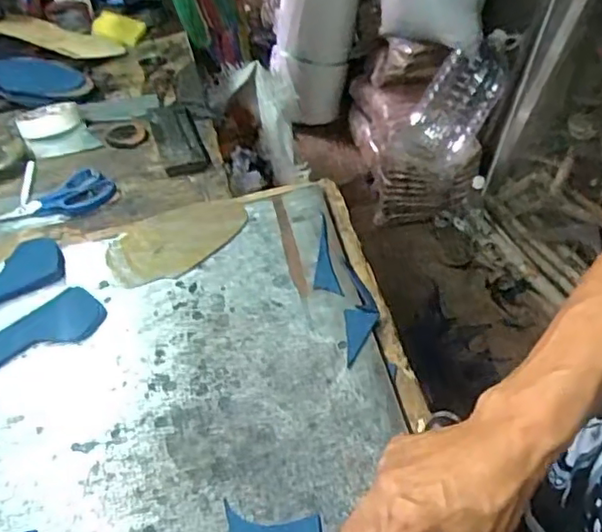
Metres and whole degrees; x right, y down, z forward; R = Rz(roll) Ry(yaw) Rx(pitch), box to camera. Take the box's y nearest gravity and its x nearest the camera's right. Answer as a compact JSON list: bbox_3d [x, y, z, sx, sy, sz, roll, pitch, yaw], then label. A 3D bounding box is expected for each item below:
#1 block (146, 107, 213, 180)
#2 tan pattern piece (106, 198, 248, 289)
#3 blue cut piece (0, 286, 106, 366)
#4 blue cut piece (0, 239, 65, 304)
[{"bbox_3d":[-0.163,-0.170,0.803,0.058,0.019,0.164,-18,46,-10],"label":"block"},{"bbox_3d":[-0.126,-0.029,0.626,0.144,0.007,0.089,-24,53,-9],"label":"tan pattern piece"},{"bbox_3d":[-0.250,0.065,0.552,0.139,0.012,0.052,-28,48,-20],"label":"blue cut piece"},{"bbox_3d":[-0.304,0.014,0.600,0.134,0.009,0.061,-24,63,-16],"label":"blue cut piece"}]

